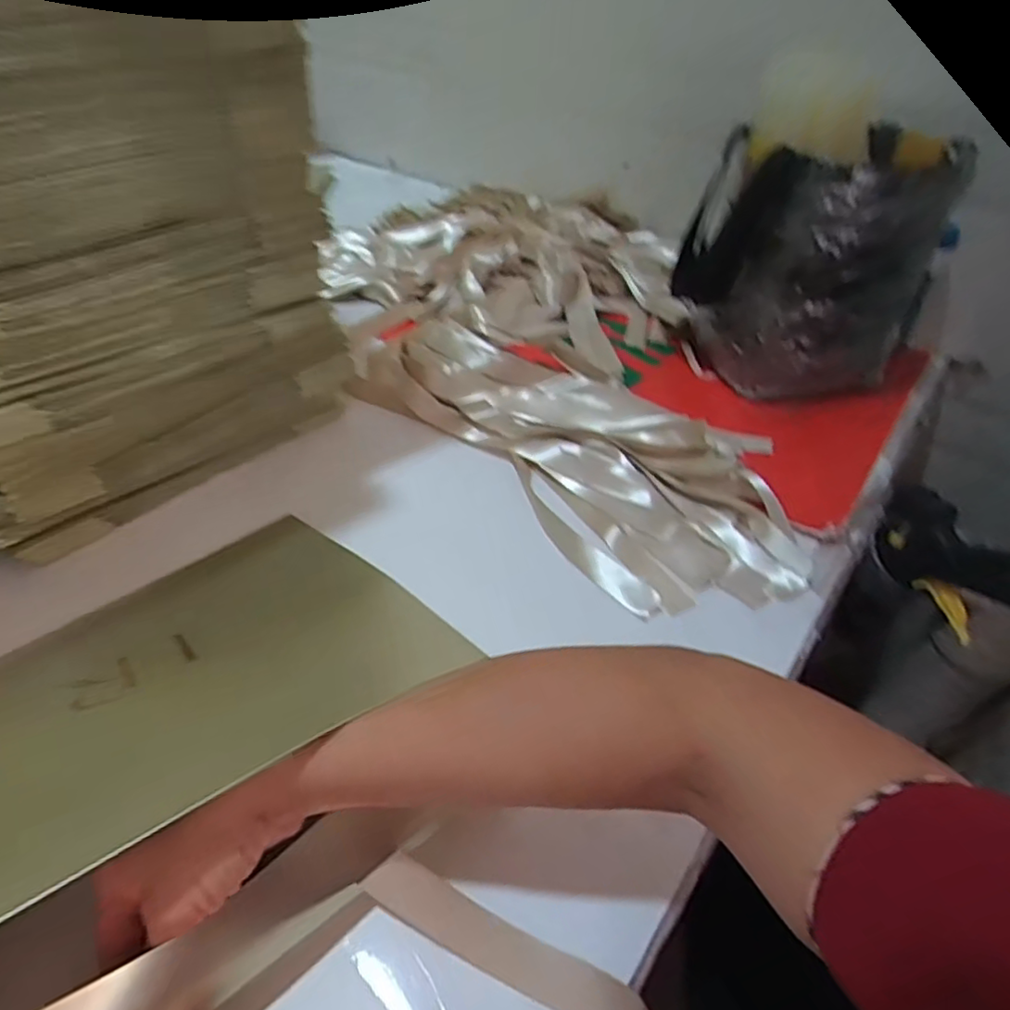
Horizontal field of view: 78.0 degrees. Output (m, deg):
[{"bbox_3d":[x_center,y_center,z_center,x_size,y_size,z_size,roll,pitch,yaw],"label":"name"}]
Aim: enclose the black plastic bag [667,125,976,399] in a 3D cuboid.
[{"bbox_3d":[0.332,-0.262,0.686,0.213,0.234,0.192,-13,46,-18],"label":"black plastic bag"}]

